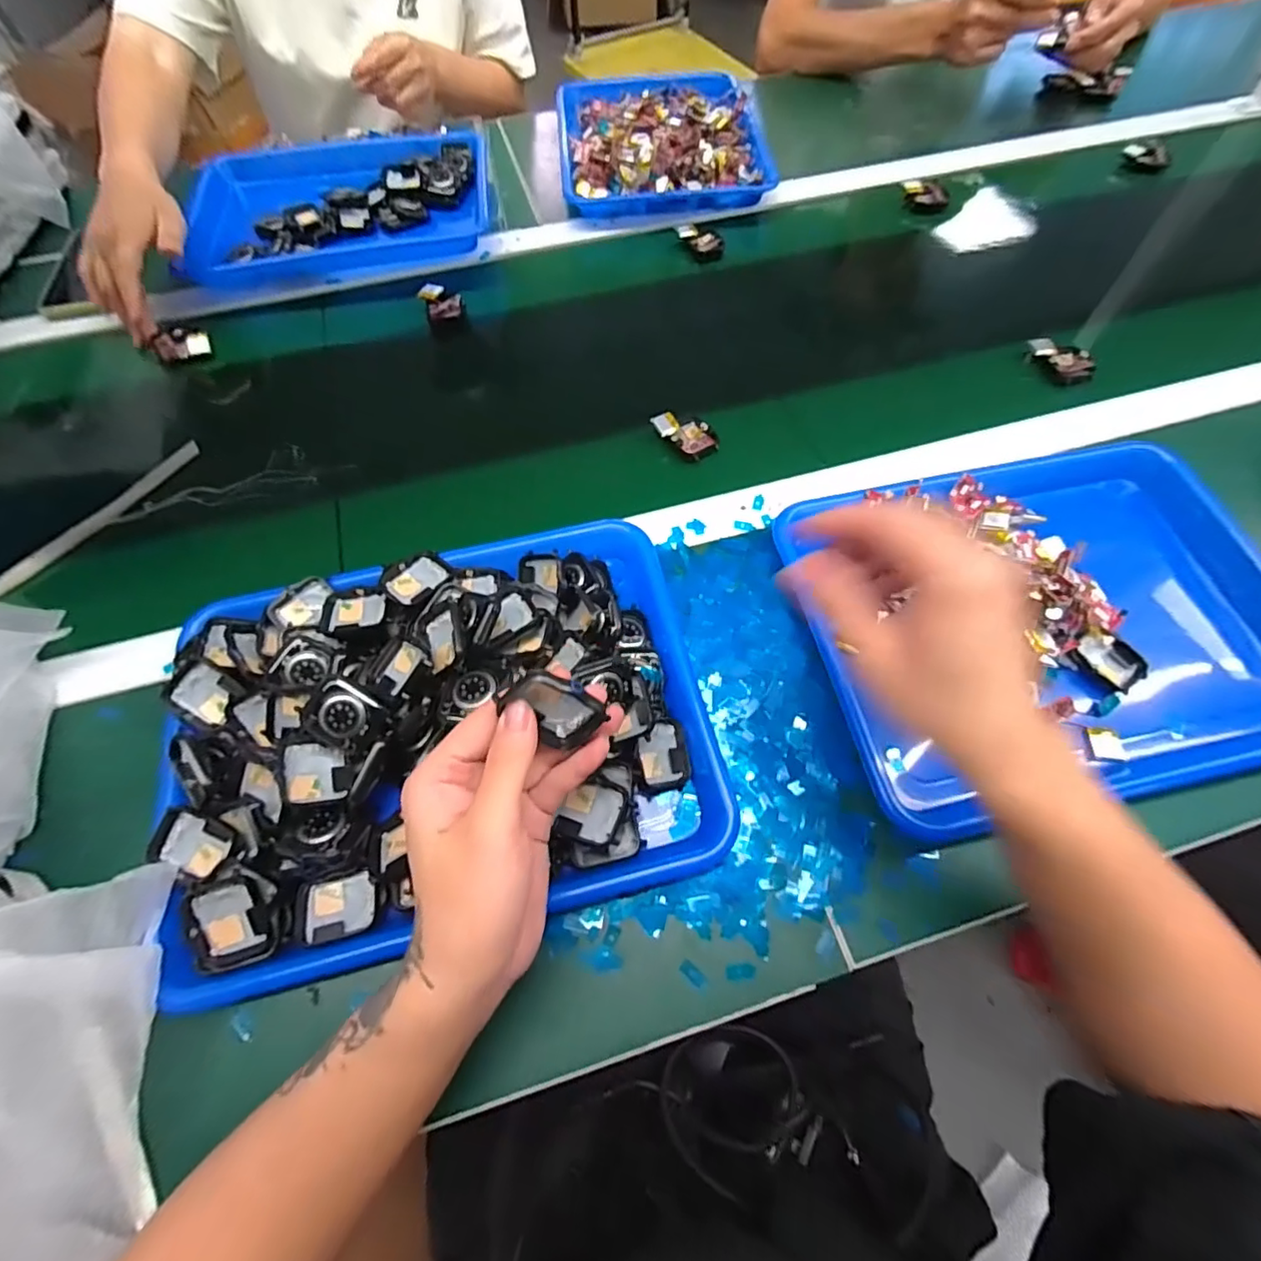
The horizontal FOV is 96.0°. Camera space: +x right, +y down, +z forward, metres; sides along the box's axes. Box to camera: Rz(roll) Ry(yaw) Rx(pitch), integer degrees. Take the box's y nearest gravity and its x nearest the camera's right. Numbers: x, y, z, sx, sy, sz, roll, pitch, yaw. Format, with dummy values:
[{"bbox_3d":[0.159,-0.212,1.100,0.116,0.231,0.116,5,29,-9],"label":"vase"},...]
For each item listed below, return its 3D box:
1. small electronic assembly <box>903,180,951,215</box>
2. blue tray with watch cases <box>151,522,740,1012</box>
[{"bbox_3d":[0.353,-0.519,0.679,0.055,0.022,0.026,14,65,8],"label":"small electronic assembly"},{"bbox_3d":[-0.118,0.055,0.355,0.325,0.061,0.246,-13,65,-6],"label":"blue tray with watch cases"}]

